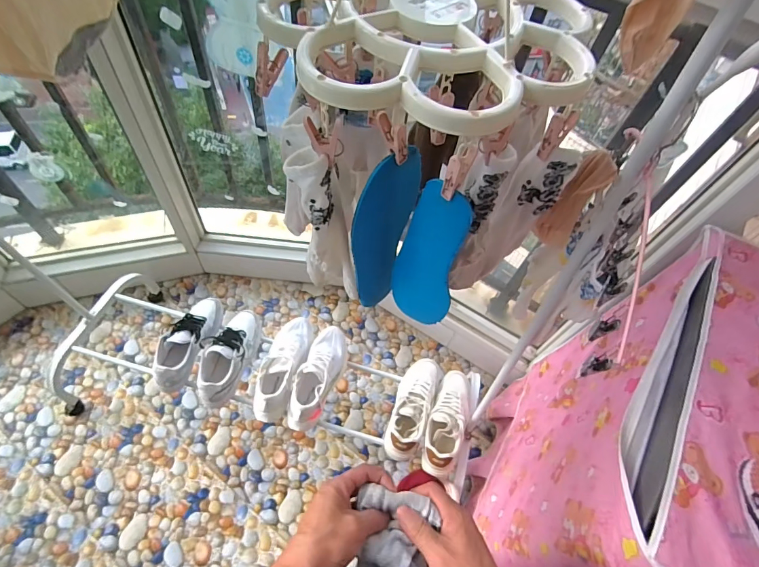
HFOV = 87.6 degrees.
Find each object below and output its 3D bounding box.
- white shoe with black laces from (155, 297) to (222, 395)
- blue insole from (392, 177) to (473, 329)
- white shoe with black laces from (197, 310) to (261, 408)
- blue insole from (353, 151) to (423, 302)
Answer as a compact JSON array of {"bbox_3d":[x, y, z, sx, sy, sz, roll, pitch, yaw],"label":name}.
[{"bbox_3d":[-0.533,0.159,1.121,0.114,0.089,0.290,19,57,5],"label":"white shoe with black laces"},{"bbox_3d":[0.058,-0.024,0.495,0.085,0.251,0.015,32,59,14],"label":"blue insole"},{"bbox_3d":[-0.429,0.195,1.114,0.122,0.103,0.293,12,56,1],"label":"white shoe with black laces"},{"bbox_3d":[0.000,-0.050,0.497,0.079,0.254,0.017,-20,61,-25],"label":"blue insole"}]

